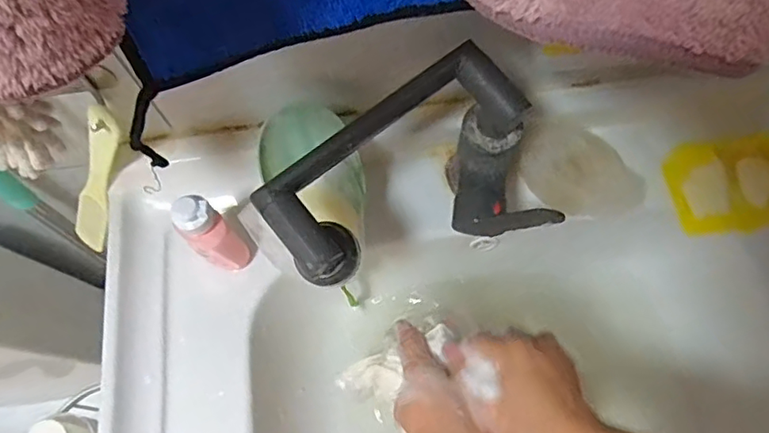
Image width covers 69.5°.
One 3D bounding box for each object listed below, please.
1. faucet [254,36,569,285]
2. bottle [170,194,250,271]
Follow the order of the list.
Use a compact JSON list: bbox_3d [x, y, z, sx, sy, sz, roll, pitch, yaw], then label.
[{"bbox_3d":[0.027,-0.011,0.422,0.203,0.142,0.121,-40,72,-13],"label":"faucet"},{"bbox_3d":[-0.146,0.017,0.471,0.029,0.110,0.034,40,75,16],"label":"bottle"}]

